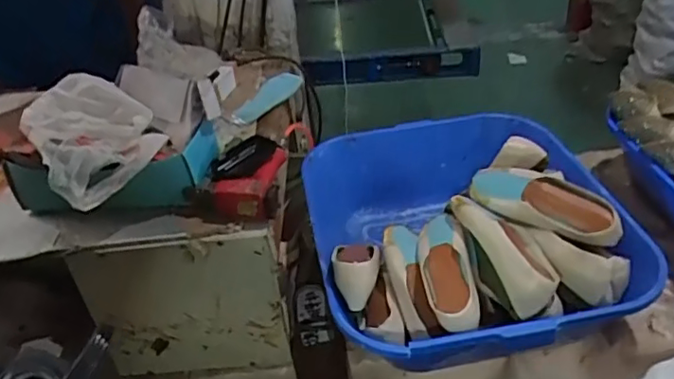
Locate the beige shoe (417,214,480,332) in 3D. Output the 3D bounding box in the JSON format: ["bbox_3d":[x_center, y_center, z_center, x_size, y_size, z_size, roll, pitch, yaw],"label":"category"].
[{"bbox_3d":[0.168,0.127,0.922,0.075,0.070,0.216,-4,35,2],"label":"beige shoe"}]

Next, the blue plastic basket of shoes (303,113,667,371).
[{"bbox_3d":[0.217,0.063,1.061,0.509,0.256,0.555,-9,35,-4],"label":"blue plastic basket of shoes"}]

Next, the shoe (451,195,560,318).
[{"bbox_3d":[0.259,0.096,0.912,0.087,0.080,0.213,-14,36,-11],"label":"shoe"}]

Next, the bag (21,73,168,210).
[{"bbox_3d":[-0.365,-0.086,0.888,0.167,0.093,0.222,-26,39,-26],"label":"bag"}]

